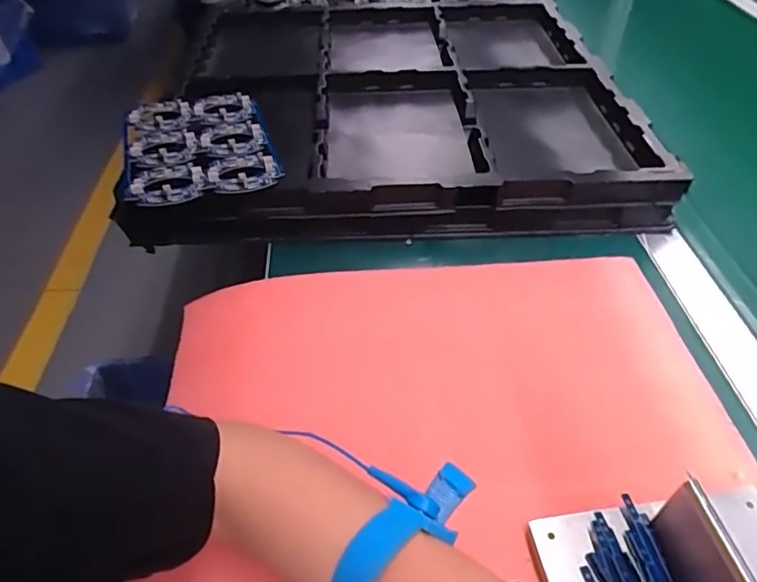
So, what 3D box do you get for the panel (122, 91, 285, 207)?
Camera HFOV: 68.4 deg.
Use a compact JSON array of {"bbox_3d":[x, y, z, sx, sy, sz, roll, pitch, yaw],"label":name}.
[{"bbox_3d":[-0.178,-0.148,0.550,0.137,0.013,0.193,-11,44,-13],"label":"panel"}]

